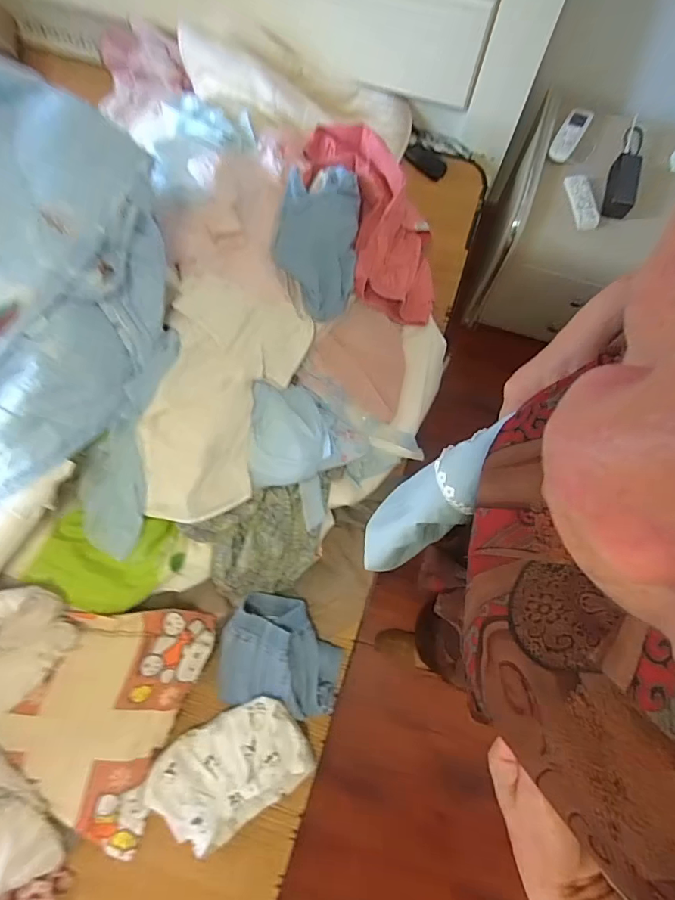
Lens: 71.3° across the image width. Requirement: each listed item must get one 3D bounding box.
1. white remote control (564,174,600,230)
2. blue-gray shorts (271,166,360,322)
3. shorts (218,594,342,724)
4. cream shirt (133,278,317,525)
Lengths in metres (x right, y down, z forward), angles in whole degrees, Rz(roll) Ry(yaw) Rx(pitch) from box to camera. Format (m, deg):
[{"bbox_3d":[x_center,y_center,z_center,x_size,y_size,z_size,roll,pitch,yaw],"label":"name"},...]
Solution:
[{"bbox_3d":[0.546,-0.561,1.056,0.052,0.024,0.129,-5,76,-2],"label":"white remote control"},{"bbox_3d":[-0.036,-0.406,0.919,0.153,0.093,0.308,8,76,1],"label":"blue-gray shorts"},{"bbox_3d":[-0.098,0.355,0.827,0.204,0.068,0.182,7,76,1],"label":"shorts"},{"bbox_3d":[-0.197,-0.089,0.799,0.226,0.045,0.425,24,74,-31],"label":"cream shirt"}]

